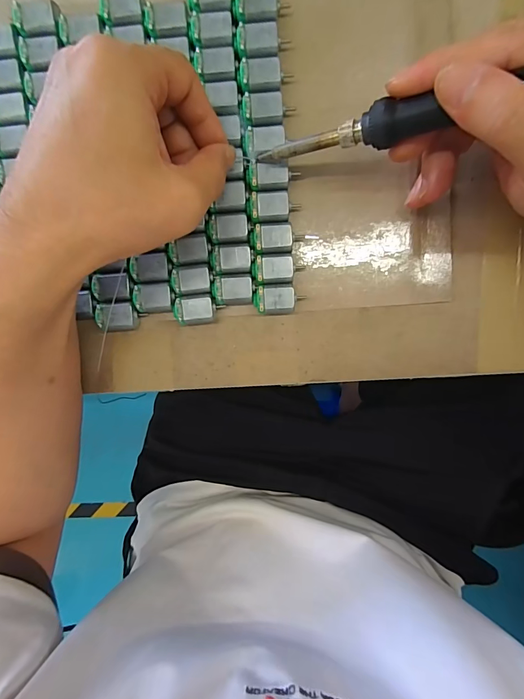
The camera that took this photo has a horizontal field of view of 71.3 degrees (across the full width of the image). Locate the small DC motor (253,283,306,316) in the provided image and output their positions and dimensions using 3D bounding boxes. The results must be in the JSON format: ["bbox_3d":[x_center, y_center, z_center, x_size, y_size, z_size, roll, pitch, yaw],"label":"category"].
[{"bbox_3d":[0.011,-0.033,0.244,0.031,0.016,0.020,-2,97,3],"label":"small DC motor"}]

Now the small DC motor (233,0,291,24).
[{"bbox_3d":[0.000,-0.206,0.223,0.032,0.015,0.019,-8,96,4],"label":"small DC motor"}]

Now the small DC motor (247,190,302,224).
[{"bbox_3d":[0.008,-0.091,0.237,0.032,0.015,0.020,-1,97,3],"label":"small DC motor"}]

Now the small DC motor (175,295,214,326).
[{"bbox_3d":[-0.044,-0.027,0.248,0.025,0.017,0.018,-5,97,4],"label":"small DC motor"}]

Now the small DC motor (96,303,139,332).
[{"bbox_3d":[-0.098,-0.023,0.252,0.026,0.017,0.018,-4,97,4],"label":"small DC motor"}]

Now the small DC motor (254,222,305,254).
[{"bbox_3d":[0.011,-0.072,0.239,0.031,0.013,0.019,-2,97,3],"label":"small DC motor"}]

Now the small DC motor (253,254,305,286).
[{"bbox_3d":[0.010,-0.053,0.241,0.032,0.014,0.019,-5,97,4],"label":"small DC motor"}]

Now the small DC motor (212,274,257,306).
[{"bbox_3d":[-0.018,-0.040,0.245,0.028,0.016,0.019,-4,97,4],"label":"small DC motor"}]

